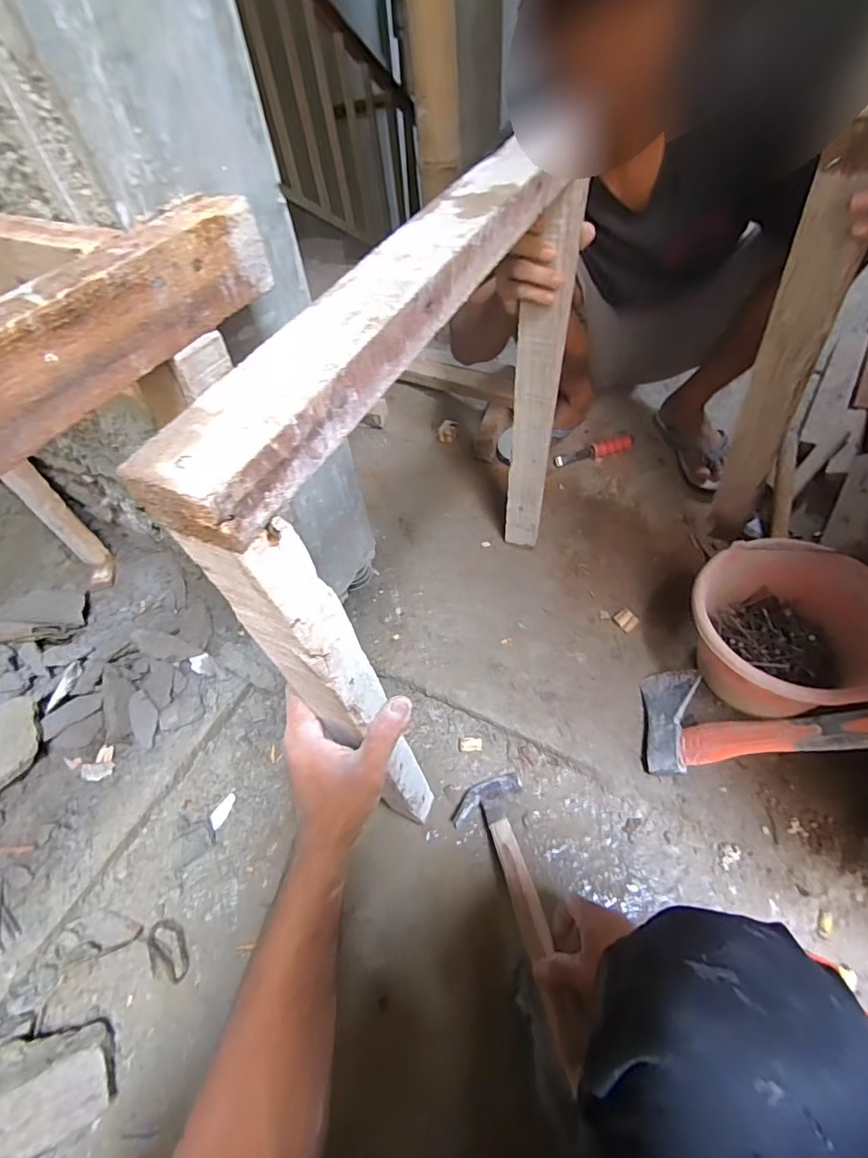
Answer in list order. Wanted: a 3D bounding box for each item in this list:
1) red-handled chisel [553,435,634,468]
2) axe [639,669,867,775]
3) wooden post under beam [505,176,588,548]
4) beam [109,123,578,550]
[{"bbox_3d":[0.341,-0.274,1.065,0.173,0.027,0.031,-13,53,-4],"label":"red-handled chisel"},{"bbox_3d":[0.400,0.157,0.562,0.030,0.389,0.135,41,58,-15],"label":"axe"},{"bbox_3d":[0.145,-0.233,0.711,0.066,0.510,0.020,-1,53,5],"label":"wooden post under beam"},{"bbox_3d":[-0.014,-0.187,0.317,0.054,0.038,0.439,18,57,19],"label":"beam"}]

